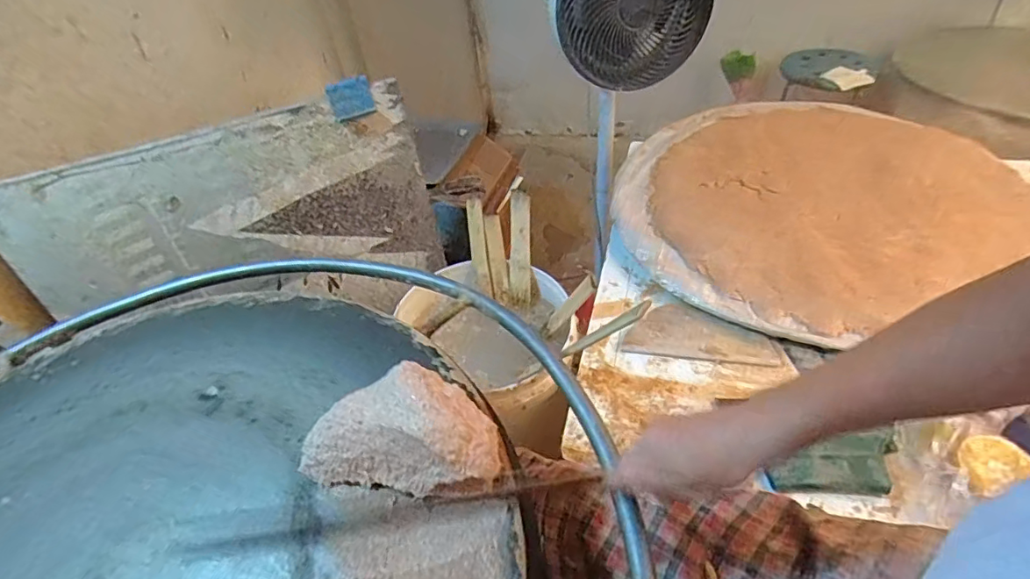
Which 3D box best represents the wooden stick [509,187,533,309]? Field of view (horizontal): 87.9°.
[{"bbox_3d":[0.008,-0.067,0.899,0.038,0.190,0.015,0,8,7],"label":"wooden stick"}]

